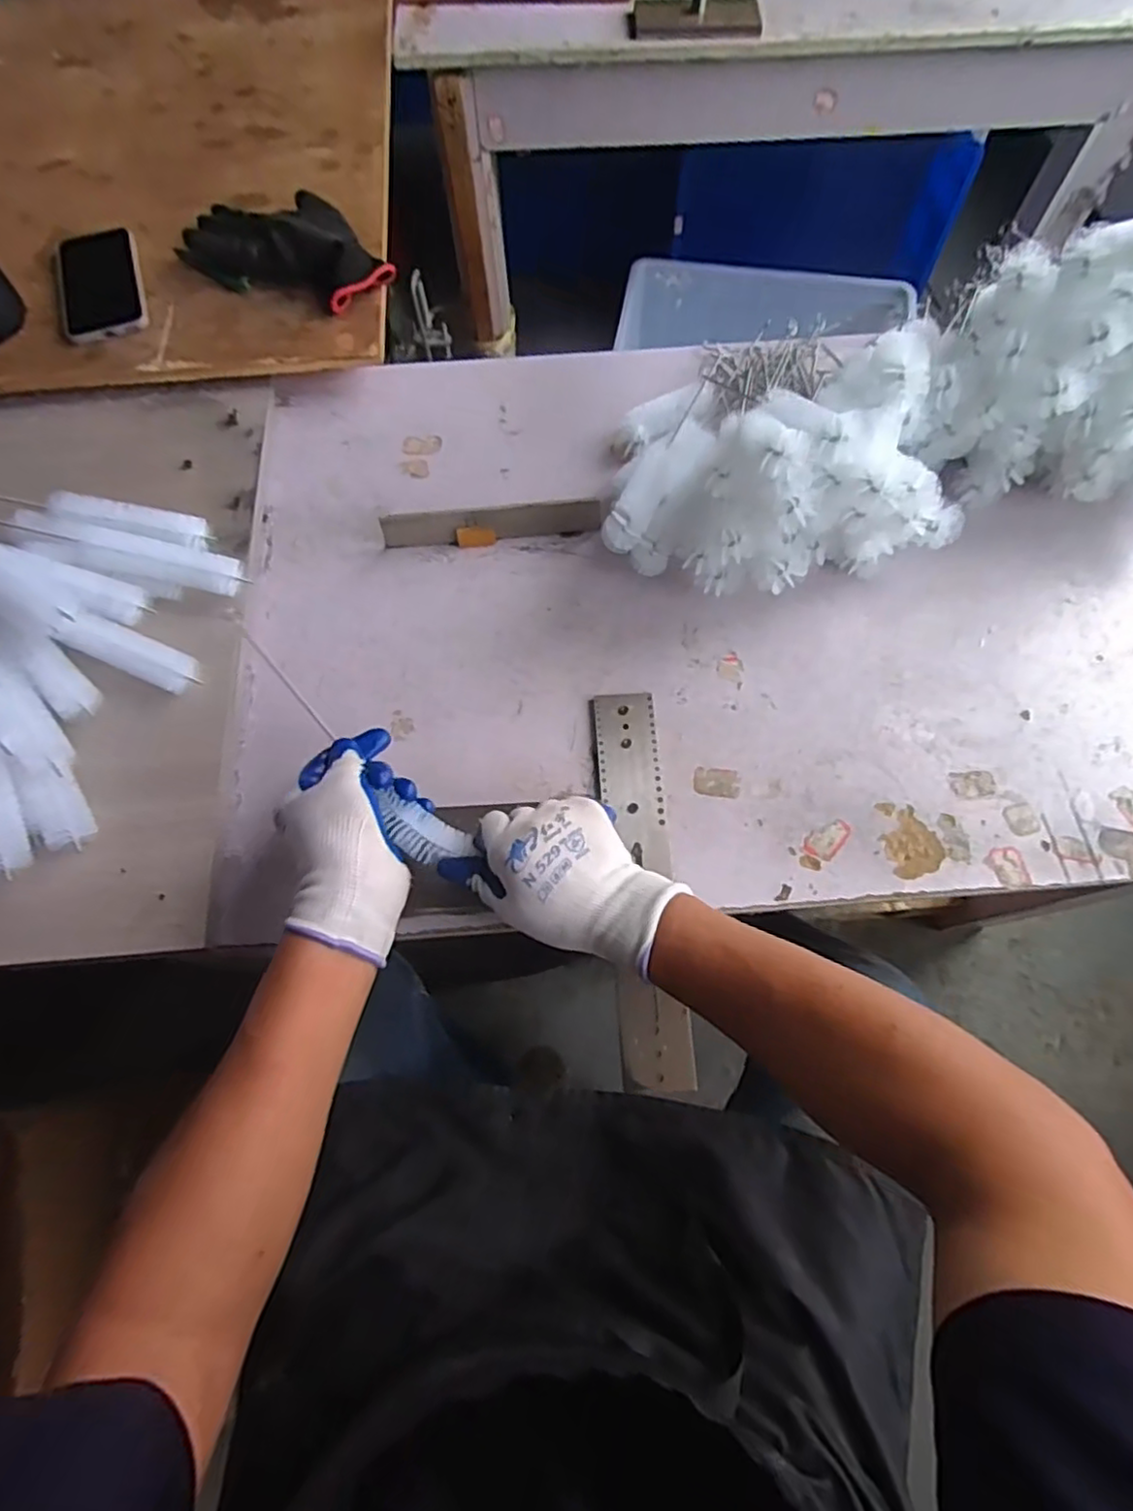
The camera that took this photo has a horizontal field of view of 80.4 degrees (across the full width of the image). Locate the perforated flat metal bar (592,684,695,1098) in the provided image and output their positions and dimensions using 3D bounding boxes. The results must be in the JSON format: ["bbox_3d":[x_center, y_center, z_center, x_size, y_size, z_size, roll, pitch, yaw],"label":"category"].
[{"bbox_3d":[0.056,0.087,0.507,0.049,0.005,0.295,-4,68,0],"label":"perforated flat metal bar"}]

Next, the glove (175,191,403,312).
[{"bbox_3d":[-0.283,-0.520,0.677,0.217,0.047,0.138,36,73,15],"label":"glove"}]

